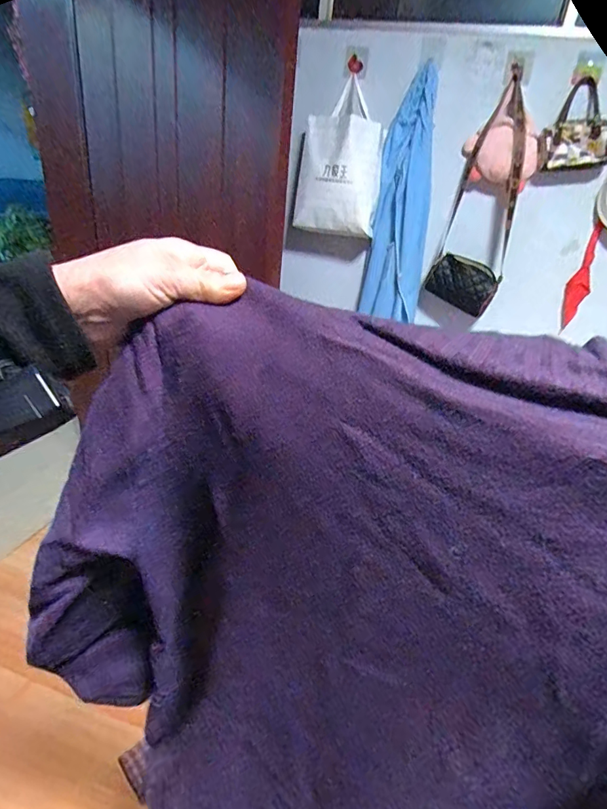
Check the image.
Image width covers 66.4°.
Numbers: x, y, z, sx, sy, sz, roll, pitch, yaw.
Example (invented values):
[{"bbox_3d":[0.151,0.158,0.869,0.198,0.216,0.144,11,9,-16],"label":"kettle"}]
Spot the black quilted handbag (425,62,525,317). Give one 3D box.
[{"bbox_3d":[0.573,-0.635,1.498,0.232,0.650,0.120,16,29,20],"label":"black quilted handbag"}]

